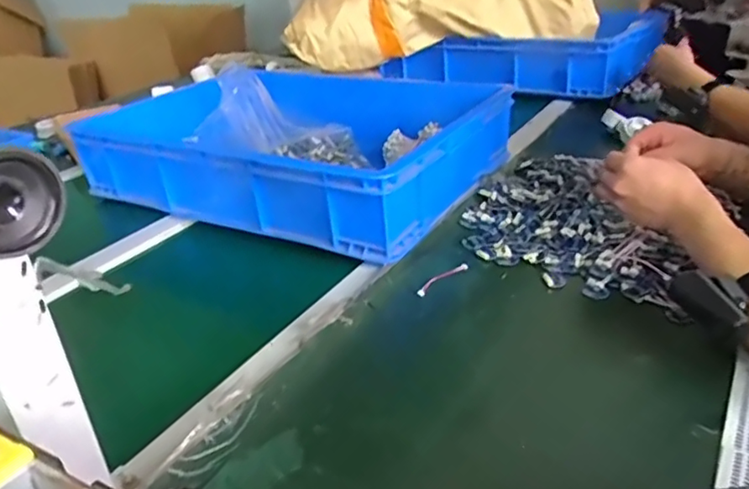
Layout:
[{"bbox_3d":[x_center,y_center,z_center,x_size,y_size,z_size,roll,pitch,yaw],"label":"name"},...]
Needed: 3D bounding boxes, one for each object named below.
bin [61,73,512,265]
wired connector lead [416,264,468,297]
[{"bbox_3d":[-0.107,-0.182,0.968,0.567,0.118,0.445,13,33,28],"label":"bin"},{"bbox_3d":[0.080,0.039,0.695,0.083,0.007,0.015,-25,36,-33],"label":"wired connector lead"}]

